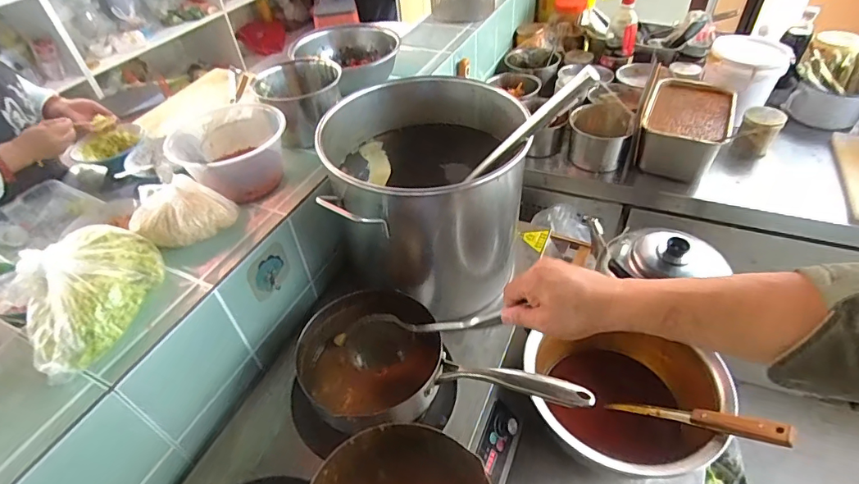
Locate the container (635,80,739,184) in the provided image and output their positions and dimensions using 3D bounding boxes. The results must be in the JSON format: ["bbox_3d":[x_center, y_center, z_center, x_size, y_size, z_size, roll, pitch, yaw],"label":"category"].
[{"bbox_3d":[0.613,-0.272,1.113,0.176,0.129,0.278,19,49,23],"label":"container"}]

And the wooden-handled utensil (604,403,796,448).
[{"bbox_3d":[0.361,0.245,0.648,0.019,0.026,0.249,-42,15,-32],"label":"wooden-handled utensil"}]

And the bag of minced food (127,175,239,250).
[{"bbox_3d":[-0.334,-0.041,0.628,0.076,0.064,0.118,22,50,25],"label":"bag of minced food"}]

